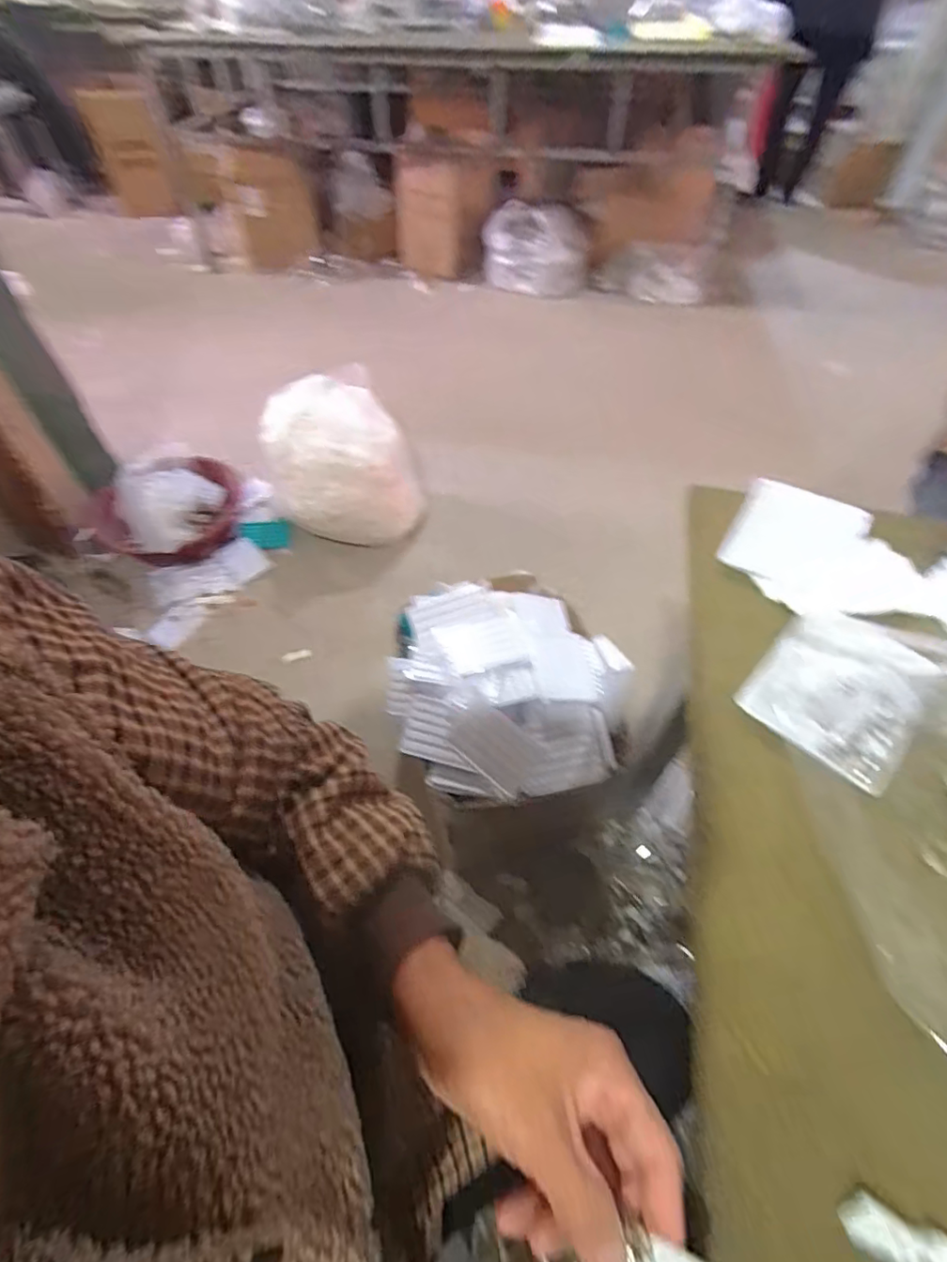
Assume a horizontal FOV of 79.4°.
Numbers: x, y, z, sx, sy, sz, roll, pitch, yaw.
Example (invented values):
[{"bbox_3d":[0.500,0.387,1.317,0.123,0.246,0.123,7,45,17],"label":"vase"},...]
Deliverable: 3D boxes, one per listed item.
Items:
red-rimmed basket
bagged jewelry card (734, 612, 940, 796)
[{"bbox_3d":[-0.785,-0.347,1.466,0.324,0.178,0.328,0,52,0],"label":"red-rimmed basket"},{"bbox_3d":[0.261,0.037,0.404,0.096,0.007,0.134,38,59,22],"label":"bagged jewelry card"}]

